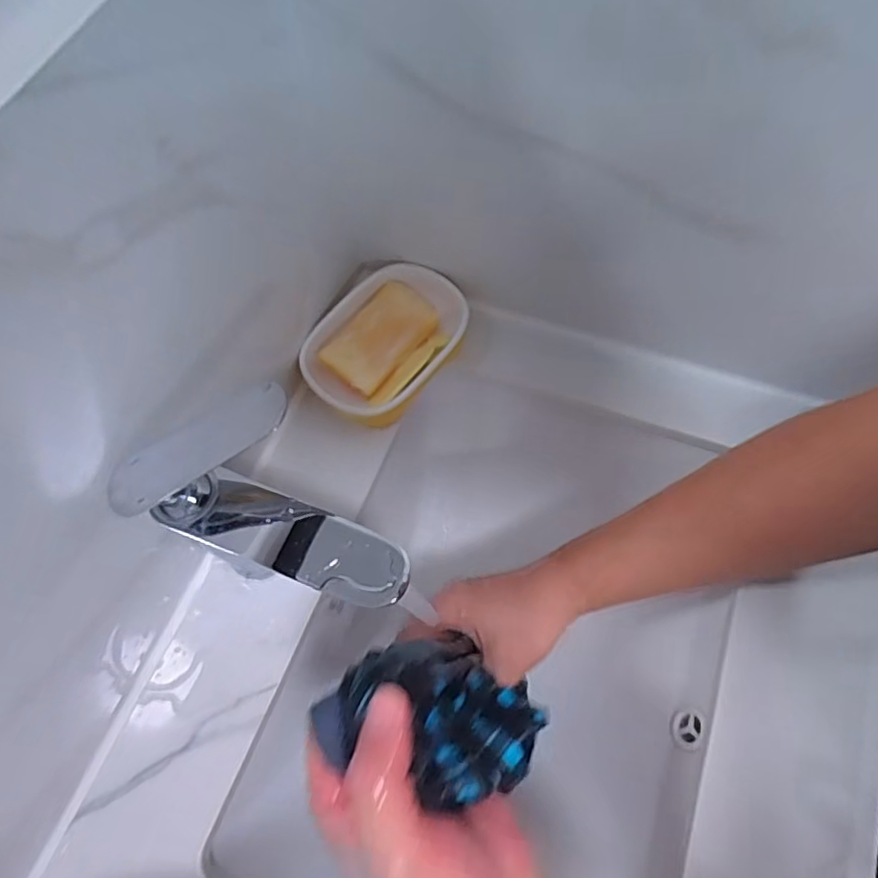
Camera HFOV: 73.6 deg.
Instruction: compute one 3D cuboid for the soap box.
[{"bbox_3d":[-0.042,-0.078,0.497,0.102,0.043,0.146,35,72,17],"label":"soap box"}]

